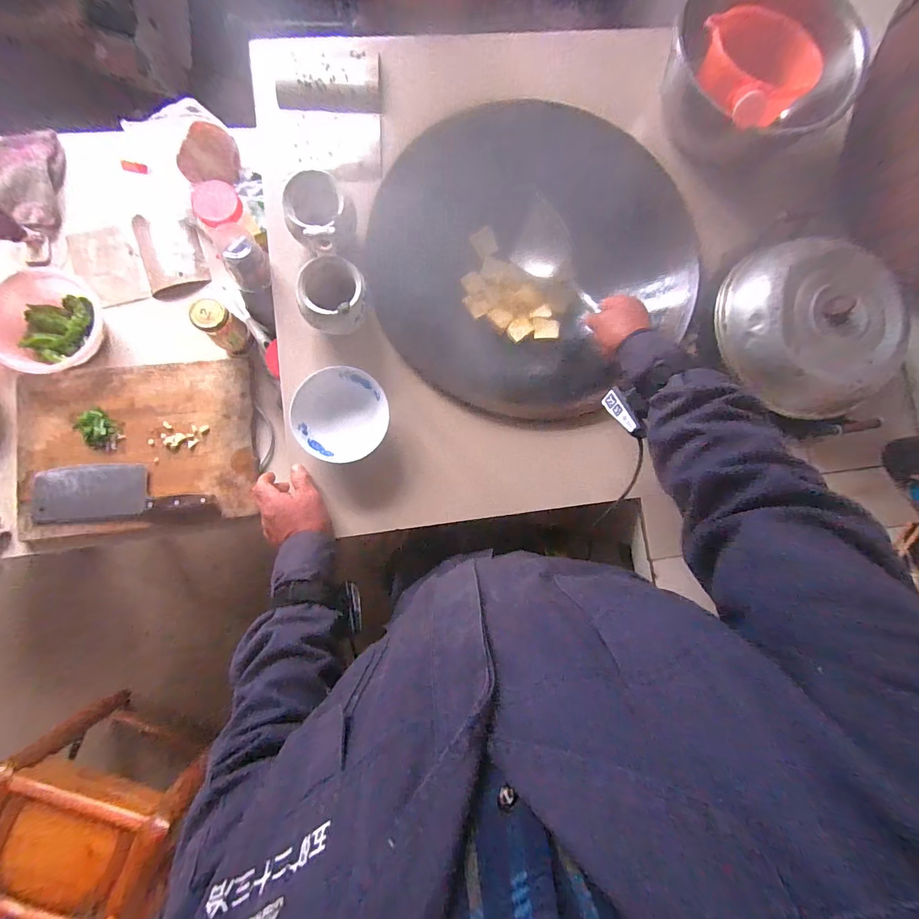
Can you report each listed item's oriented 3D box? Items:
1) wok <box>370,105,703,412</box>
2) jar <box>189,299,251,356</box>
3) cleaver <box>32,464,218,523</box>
[{"bbox_3d":[0.119,-0.320,0.697,0.495,0.145,0.471,0,85,-4],"label":"wok"},{"bbox_3d":[-0.411,-0.229,0.697,0.055,0.107,0.059,42,84,1],"label":"jar"},{"bbox_3d":[-0.585,0.053,0.698,0.298,0.027,0.093,-4,85,-4],"label":"cleaver"}]

